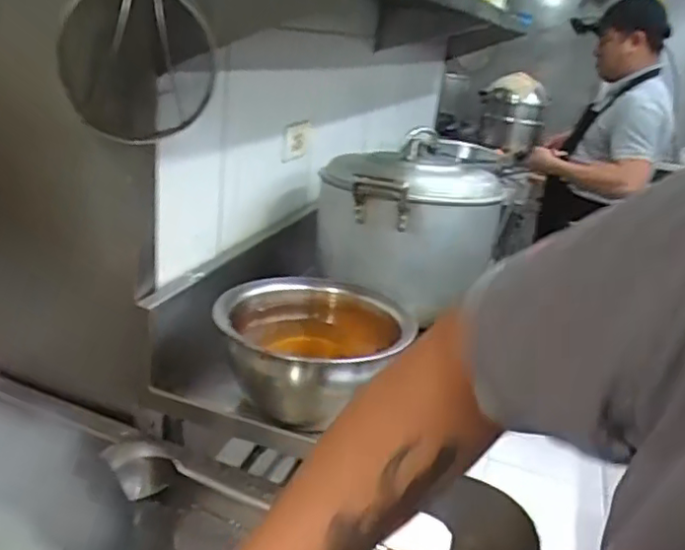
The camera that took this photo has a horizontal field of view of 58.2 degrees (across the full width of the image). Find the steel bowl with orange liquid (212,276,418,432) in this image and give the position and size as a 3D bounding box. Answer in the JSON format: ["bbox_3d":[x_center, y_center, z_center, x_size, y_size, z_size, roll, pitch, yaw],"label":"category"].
[{"bbox_3d":[-0.045,0.115,0.940,0.277,0.143,0.278,7,22,-3],"label":"steel bowl with orange liquid"}]

